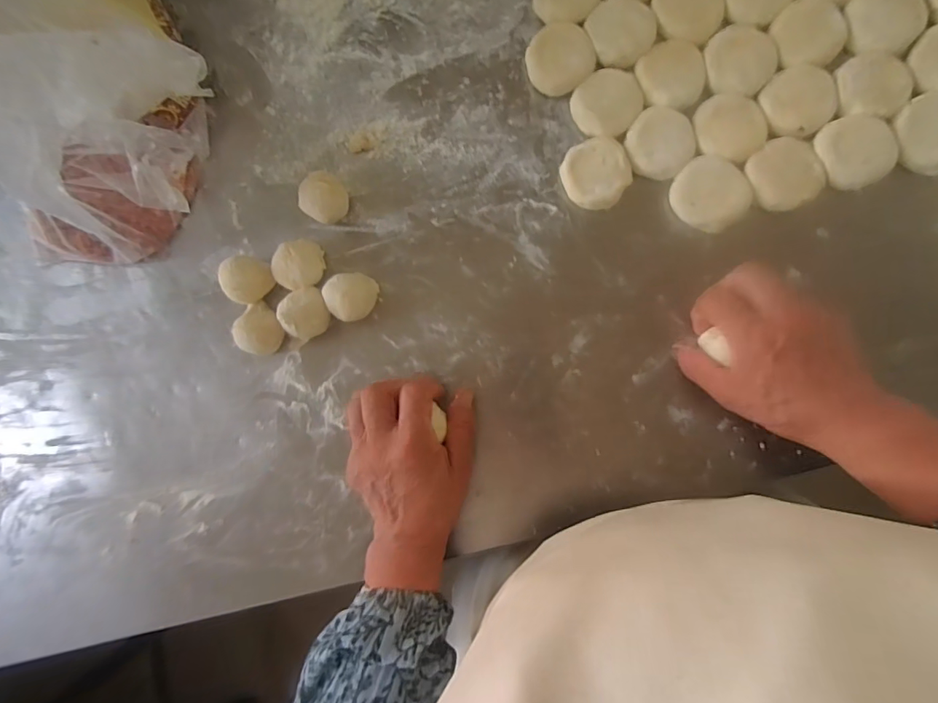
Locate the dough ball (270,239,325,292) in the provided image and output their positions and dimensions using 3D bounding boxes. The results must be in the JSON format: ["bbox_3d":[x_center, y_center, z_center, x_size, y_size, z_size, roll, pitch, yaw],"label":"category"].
[{"bbox_3d":[-0.150,-0.076,0.431,0.038,0.035,0.044,36,91,6],"label":"dough ball"}]

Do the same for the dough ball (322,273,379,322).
[{"bbox_3d":[-0.104,-0.050,0.425,0.040,0.037,0.043,0,87,6],"label":"dough ball"}]

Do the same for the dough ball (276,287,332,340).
[{"bbox_3d":[-0.143,-0.033,0.428,0.041,0.037,0.038,0,87,6],"label":"dough ball"}]

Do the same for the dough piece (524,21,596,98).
[{"bbox_3d":[0.080,-0.258,0.425,0.054,0.013,0.057,0,87,6],"label":"dough piece"}]

